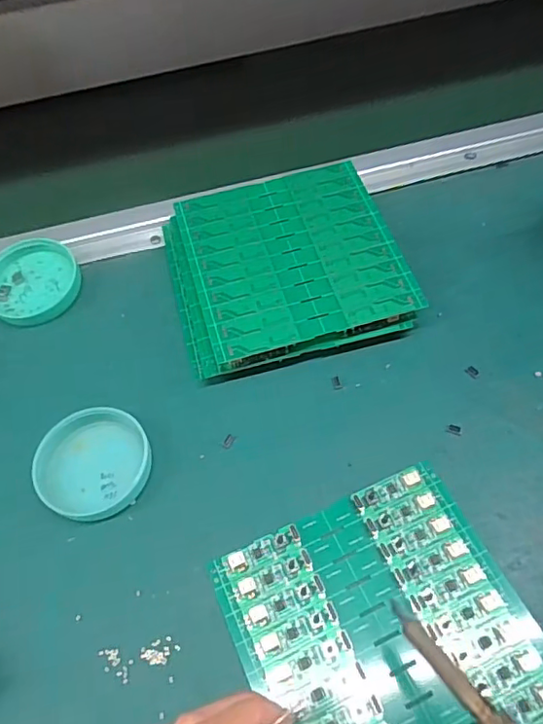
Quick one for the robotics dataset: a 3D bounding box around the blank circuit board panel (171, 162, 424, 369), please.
[{"bbox_3d":[0.014,-0.074,0.374,0.134,0.004,0.137,-15,61,-6],"label":"blank circuit board panel"}]

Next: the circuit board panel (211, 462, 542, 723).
[{"bbox_3d":[0.056,0.133,0.267,0.132,0.004,0.137,-22,58,-11],"label":"circuit board panel"}]

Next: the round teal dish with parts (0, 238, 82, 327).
[{"bbox_3d":[-0.171,-0.058,0.394,0.065,0.014,0.064,-2,58,3],"label":"round teal dish with parts"}]

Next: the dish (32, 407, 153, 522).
[{"bbox_3d":[-0.103,0.057,0.322,0.062,0.010,0.064,-2,58,3],"label":"dish"}]

